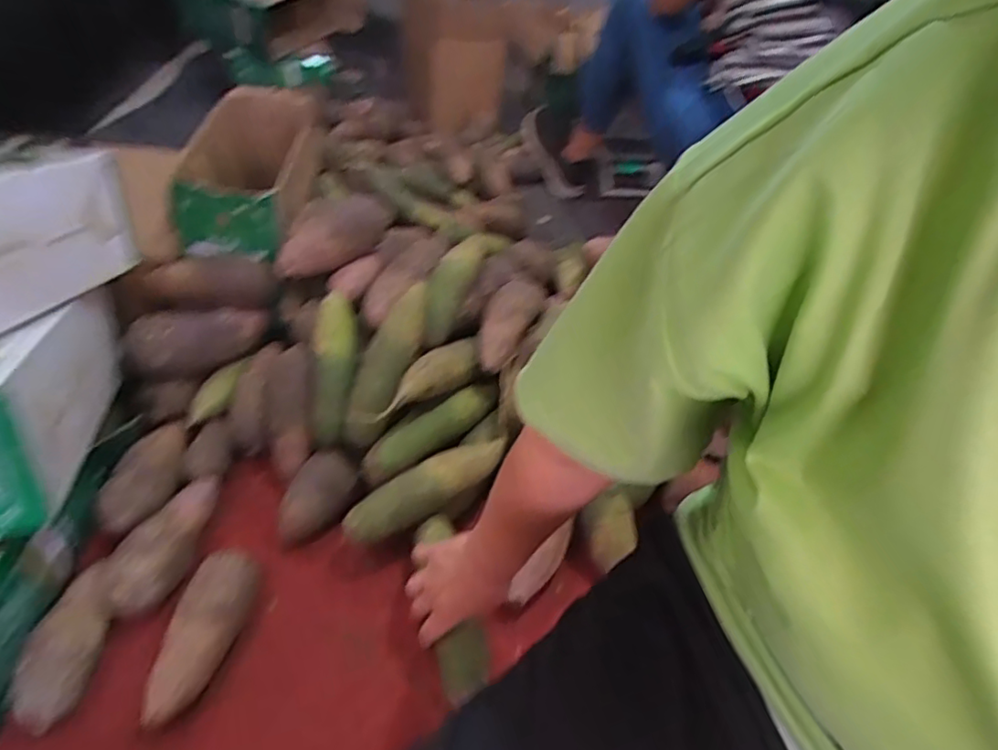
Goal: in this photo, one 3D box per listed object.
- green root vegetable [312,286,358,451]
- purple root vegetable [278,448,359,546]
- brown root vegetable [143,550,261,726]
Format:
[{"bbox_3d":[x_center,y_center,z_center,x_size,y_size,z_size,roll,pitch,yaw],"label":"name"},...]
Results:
[{"bbox_3d":[-0.208,-0.008,0.747,0.054,0.055,0.192,3,87,-5],"label":"green root vegetable"},{"bbox_3d":[-0.225,0.151,0.735,0.071,0.064,0.115,37,66,-1],"label":"purple root vegetable"},{"bbox_3d":[-0.292,0.253,0.594,0.066,0.052,0.162,10,43,2],"label":"brown root vegetable"}]

